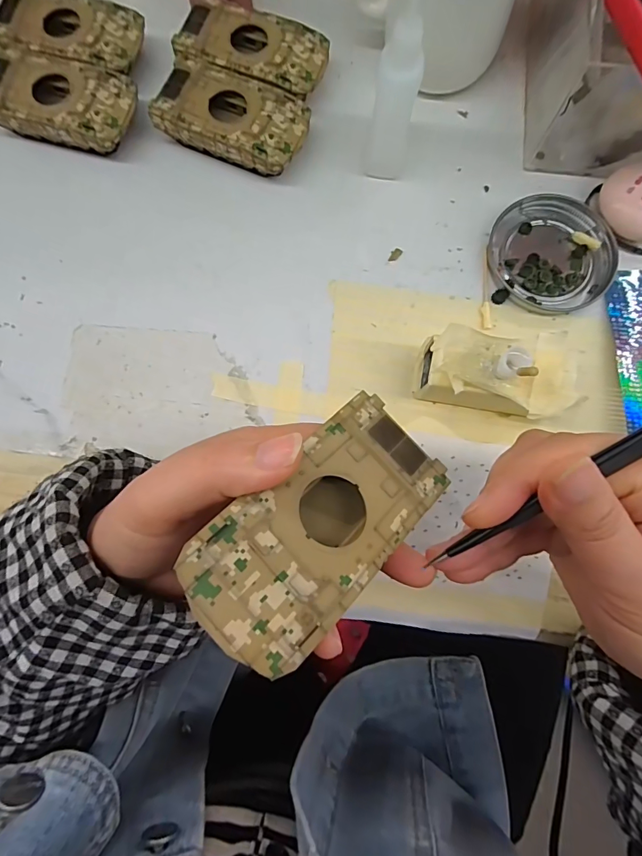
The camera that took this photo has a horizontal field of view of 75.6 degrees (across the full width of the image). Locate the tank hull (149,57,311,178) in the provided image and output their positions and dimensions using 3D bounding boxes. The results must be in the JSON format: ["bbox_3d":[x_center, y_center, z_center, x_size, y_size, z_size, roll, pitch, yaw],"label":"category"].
[{"bbox_3d":[-0.056,-0.199,0.273,0.093,0.027,0.051,21,81,4],"label":"tank hull"}]

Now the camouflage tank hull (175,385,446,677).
[{"bbox_3d":[0.000,0.035,0.148,0.048,0.021,0.094,44,62,8],"label":"camouflage tank hull"}]

